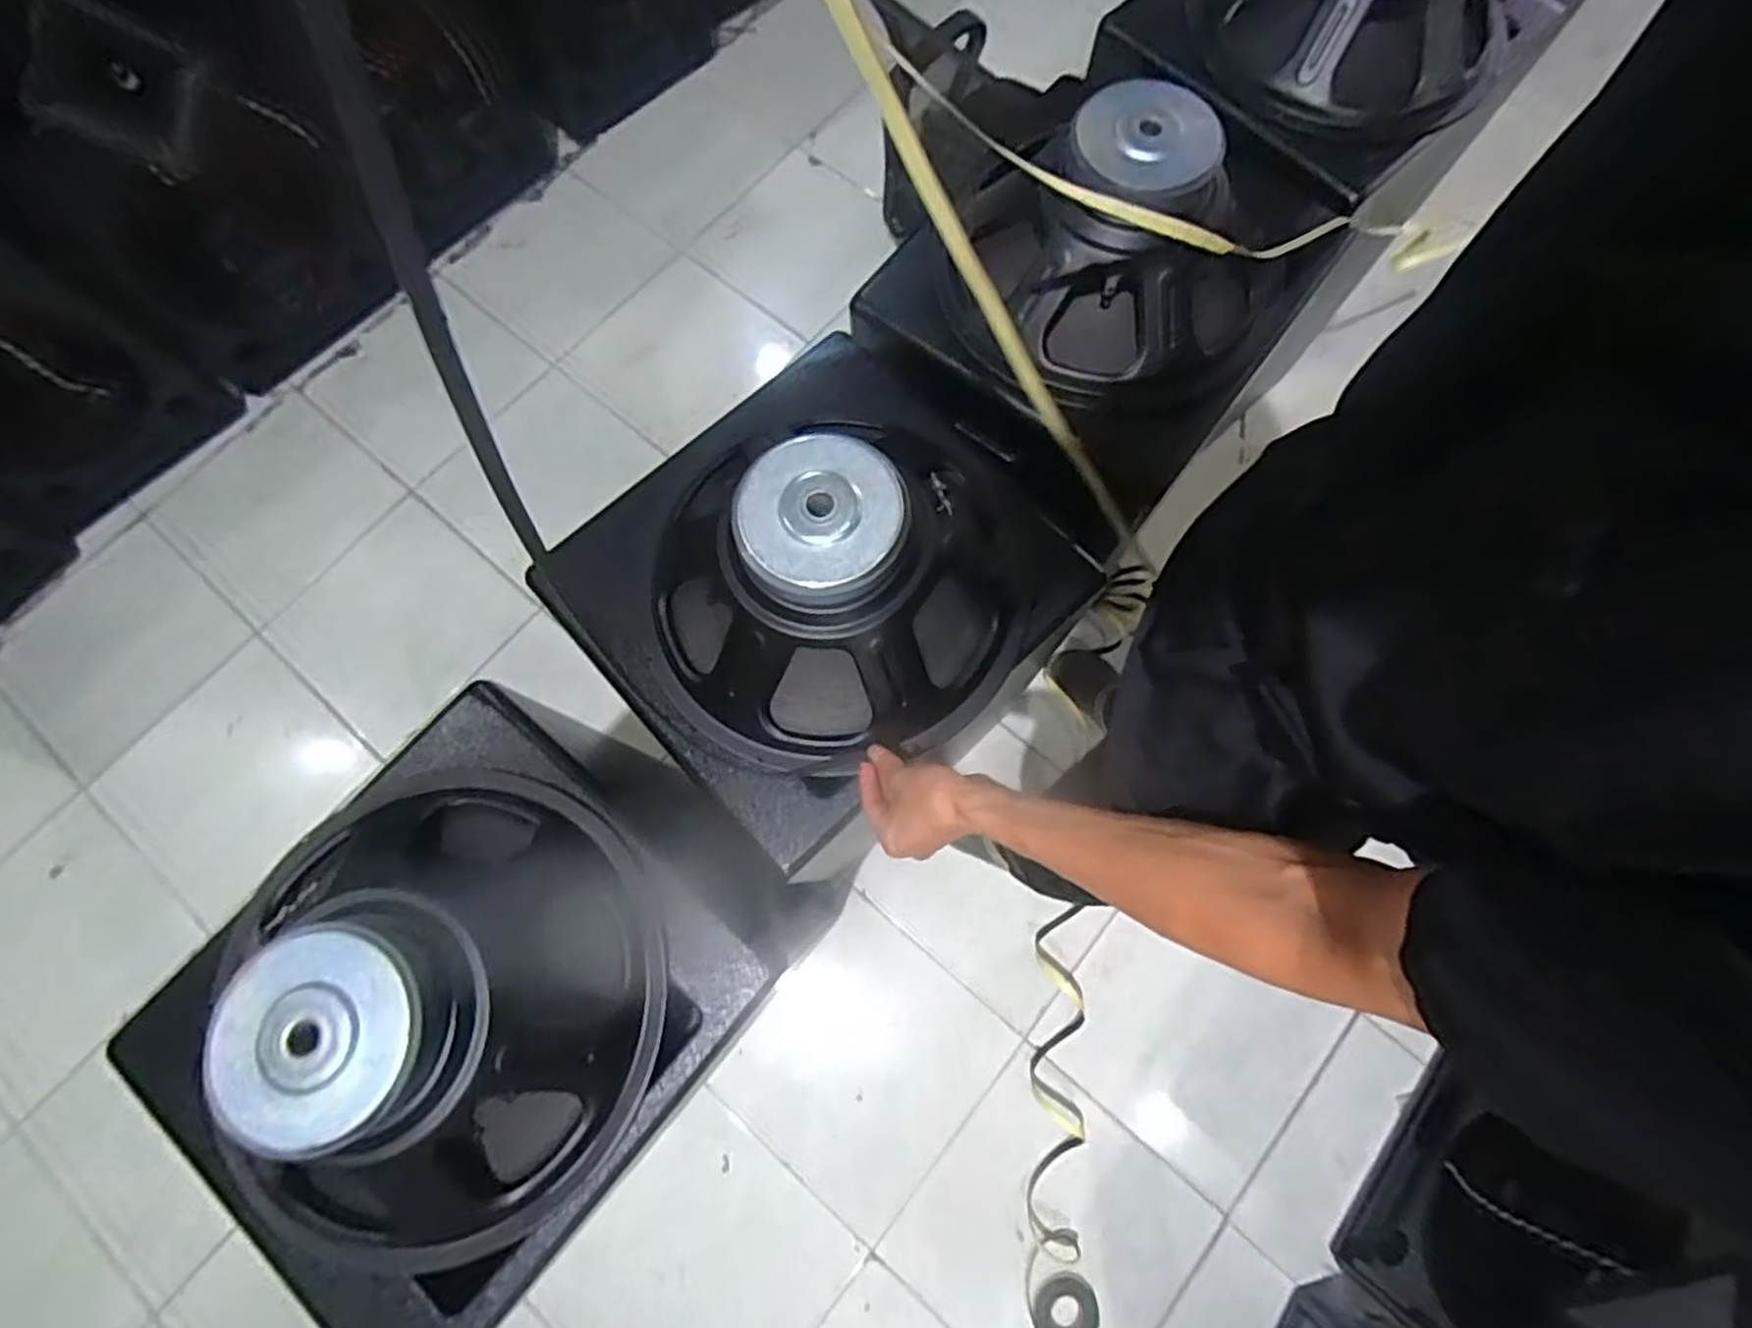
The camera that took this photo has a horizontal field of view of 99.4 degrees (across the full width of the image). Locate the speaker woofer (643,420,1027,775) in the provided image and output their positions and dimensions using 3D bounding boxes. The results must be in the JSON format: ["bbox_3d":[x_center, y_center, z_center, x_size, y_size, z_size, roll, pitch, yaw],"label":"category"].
[{"bbox_3d":[-0.036,-0.087,0.635,0.329,0.144,0.326,-4,76,-1],"label":"speaker woofer"}]

